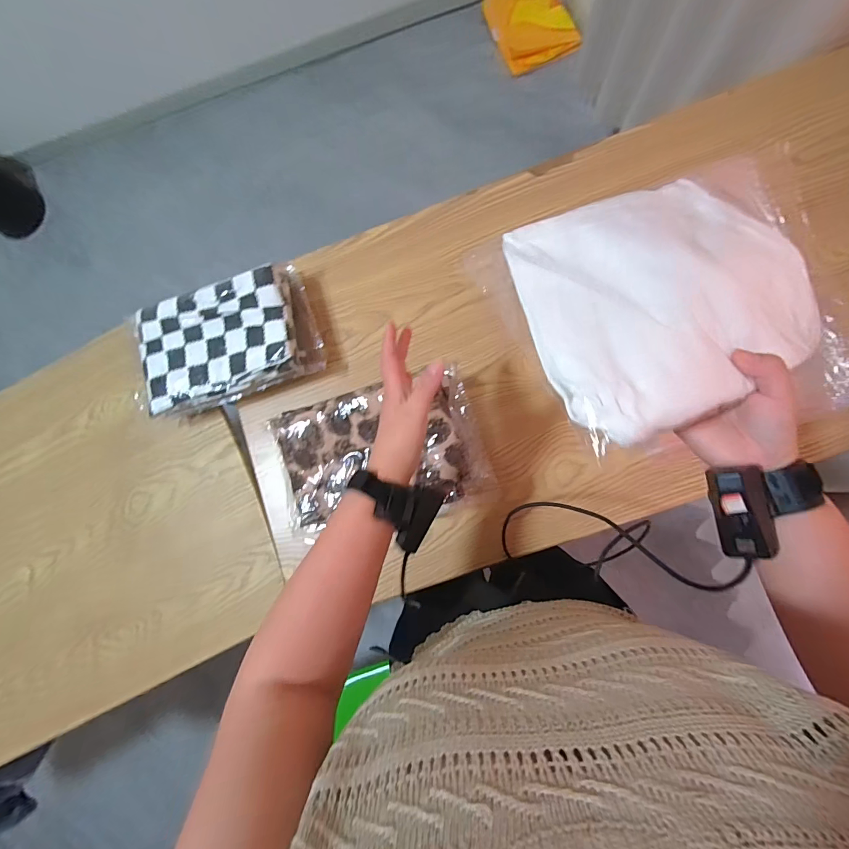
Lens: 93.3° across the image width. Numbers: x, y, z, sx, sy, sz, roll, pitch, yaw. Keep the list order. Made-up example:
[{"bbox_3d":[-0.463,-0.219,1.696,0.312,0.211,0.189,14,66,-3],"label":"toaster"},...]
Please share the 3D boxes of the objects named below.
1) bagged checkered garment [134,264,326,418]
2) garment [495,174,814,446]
[{"bbox_3d":[-0.312,-0.127,0.640,0.286,0.094,0.185,-21,79,2],"label":"bagged checkered garment"},{"bbox_3d":[0.207,-0.116,0.343,0.242,0.025,0.225,-17,66,-5],"label":"garment"}]

